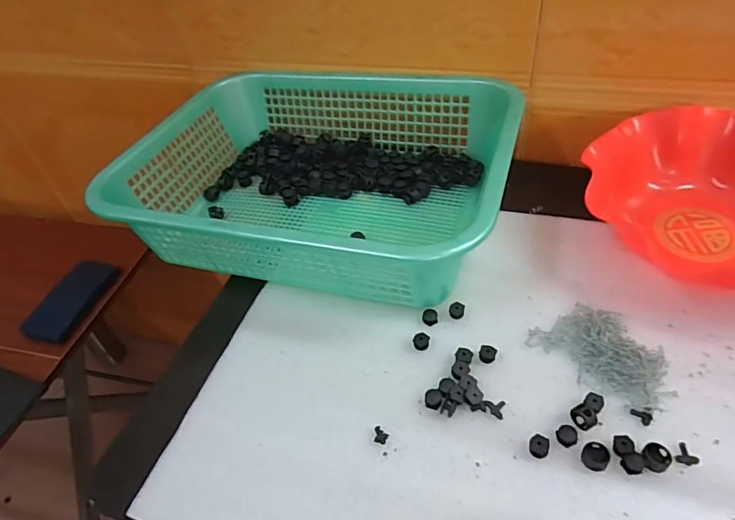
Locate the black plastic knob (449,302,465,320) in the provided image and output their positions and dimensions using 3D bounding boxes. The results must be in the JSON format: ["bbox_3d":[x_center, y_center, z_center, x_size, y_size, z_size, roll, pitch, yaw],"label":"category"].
[{"bbox_3d":[0.079,0.044,0.430,0.012,0.008,0.014,22,53,25],"label":"black plastic knob"}]

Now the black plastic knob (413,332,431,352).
[{"bbox_3d":[0.046,0.069,0.411,0.013,0.008,0.013,2,48,9],"label":"black plastic knob"}]

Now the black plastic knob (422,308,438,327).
[{"bbox_3d":[0.055,0.050,0.429,0.013,0.006,0.014,-3,47,5],"label":"black plastic knob"}]

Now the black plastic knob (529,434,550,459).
[{"bbox_3d":[0.120,0.131,0.341,0.013,0.010,0.013,-4,47,5],"label":"black plastic knob"}]

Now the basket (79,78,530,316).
[{"bbox_3d":[-0.051,-0.098,0.517,0.387,0.097,0.287,8,49,16],"label":"basket"}]

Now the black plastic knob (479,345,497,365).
[{"bbox_3d":[0.097,0.076,0.395,0.012,0.006,0.014,22,54,25],"label":"black plastic knob"}]

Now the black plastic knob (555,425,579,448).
[{"bbox_3d":[0.142,0.124,0.344,0.013,0.007,0.014,-4,47,4],"label":"black plastic knob"}]

